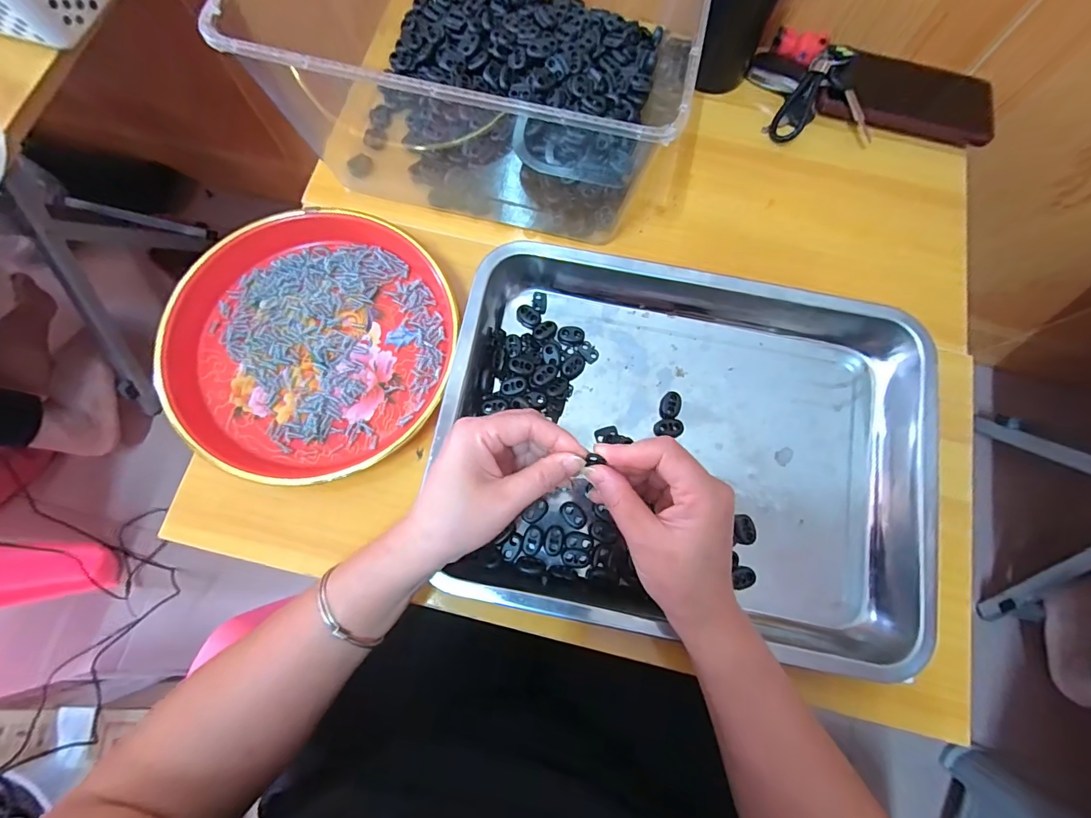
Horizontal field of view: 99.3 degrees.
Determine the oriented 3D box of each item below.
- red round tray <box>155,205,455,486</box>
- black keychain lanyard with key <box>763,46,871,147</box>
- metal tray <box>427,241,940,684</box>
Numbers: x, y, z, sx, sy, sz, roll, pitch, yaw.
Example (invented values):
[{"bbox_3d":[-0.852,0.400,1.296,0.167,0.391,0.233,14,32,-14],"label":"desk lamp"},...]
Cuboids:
[{"bbox_3d":[-0.184,-0.056,0.371,0.210,0.028,0.220,0,75,-1],"label":"red round tray"},{"bbox_3d":[0.283,-0.294,0.455,0.088,0.027,0.105,36,77,7],"label":"black keychain lanyard with key"},{"bbox_3d":[0.102,0.027,0.353,0.350,0.045,0.271,11,75,1],"label":"metal tray"}]

